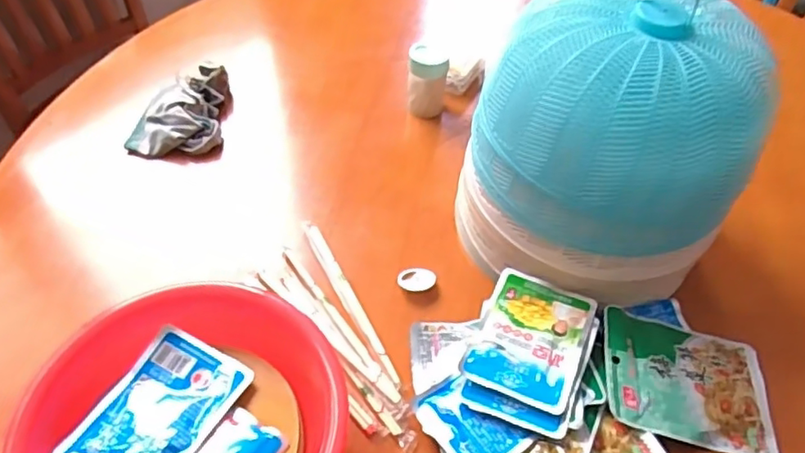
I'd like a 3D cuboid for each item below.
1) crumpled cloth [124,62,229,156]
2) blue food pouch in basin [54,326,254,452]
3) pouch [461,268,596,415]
[{"bbox_3d":[-0.270,-0.144,0.748,0.106,0.039,0.140,-1,50,-4],"label":"crumpled cloth"},{"bbox_3d":[-0.187,0.145,0.474,0.086,0.018,0.127,23,52,16],"label":"blue food pouch in basin"},{"bbox_3d":[0.111,0.093,0.526,0.087,0.015,0.126,22,52,15],"label":"pouch"}]

